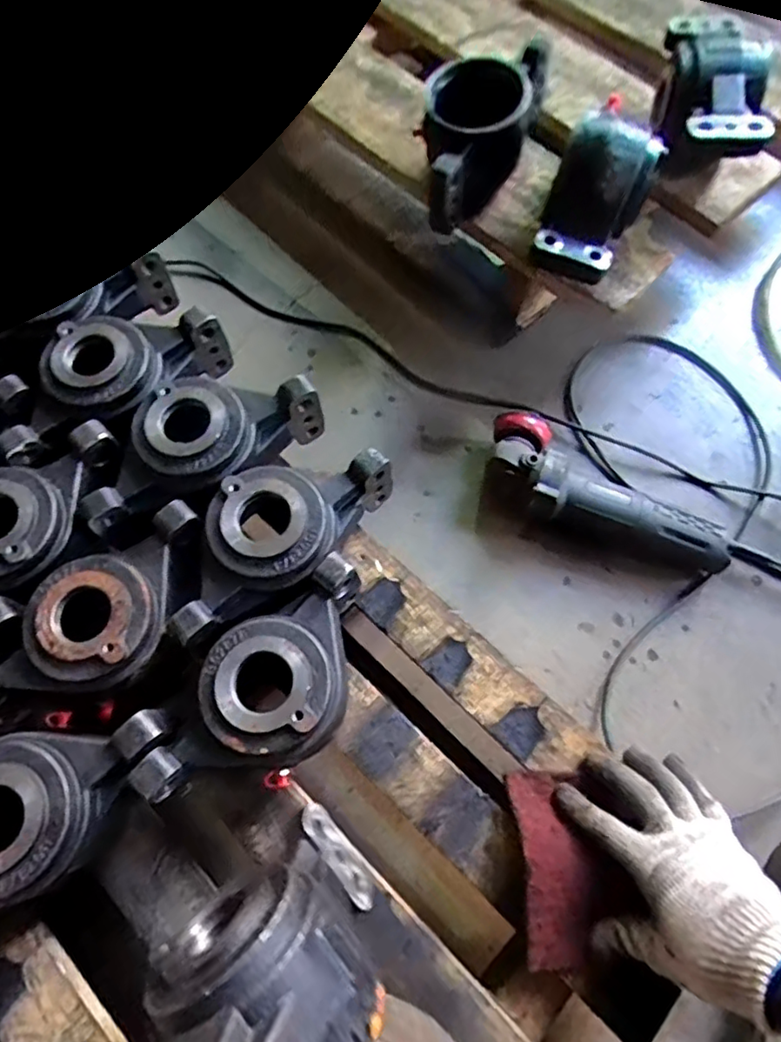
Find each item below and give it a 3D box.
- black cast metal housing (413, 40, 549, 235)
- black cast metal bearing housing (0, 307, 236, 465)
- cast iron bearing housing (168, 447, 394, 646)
[{"bbox_3d":[0.090,-0.419,0.661,0.114,0.110,0.191,14,69,6],"label":"black cast metal housing"},{"bbox_3d":[-0.268,-0.147,0.599,0.132,0.079,0.182,30,71,12],"label":"black cast metal bearing housing"},{"bbox_3d":[-0.093,0.009,0.531,0.218,0.070,0.107,-30,71,-11],"label":"cast iron bearing housing"}]

